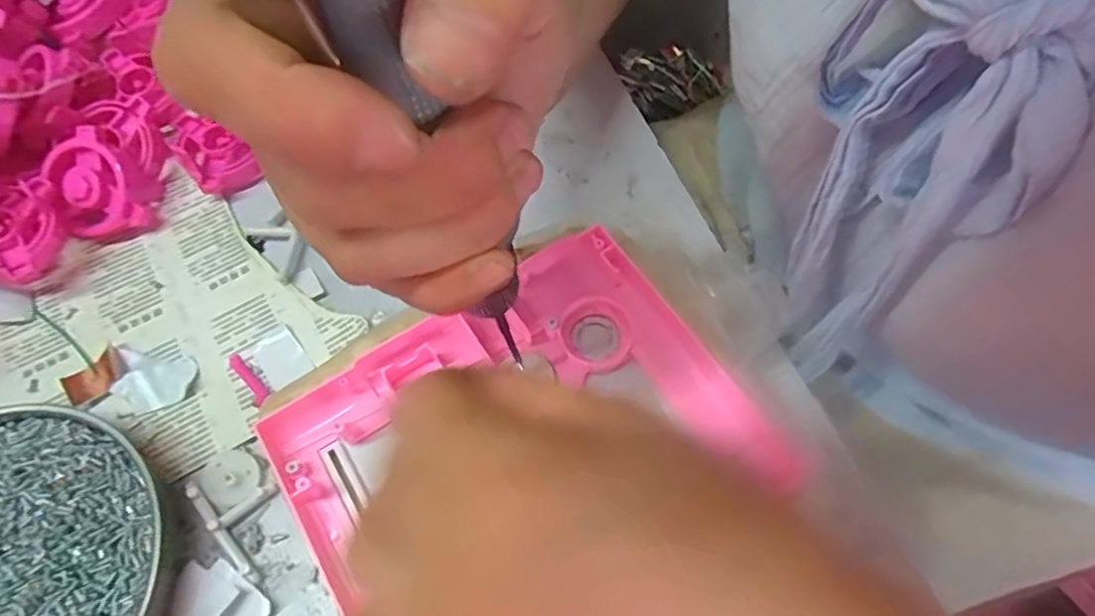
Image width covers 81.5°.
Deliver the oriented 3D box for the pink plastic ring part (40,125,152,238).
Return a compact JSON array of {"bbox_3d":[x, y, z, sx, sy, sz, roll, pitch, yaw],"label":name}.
[{"bbox_3d":[-0.230,-0.059,0.323,0.041,0.036,0.047,-29,66,-11],"label":"pink plastic ring part"}]

